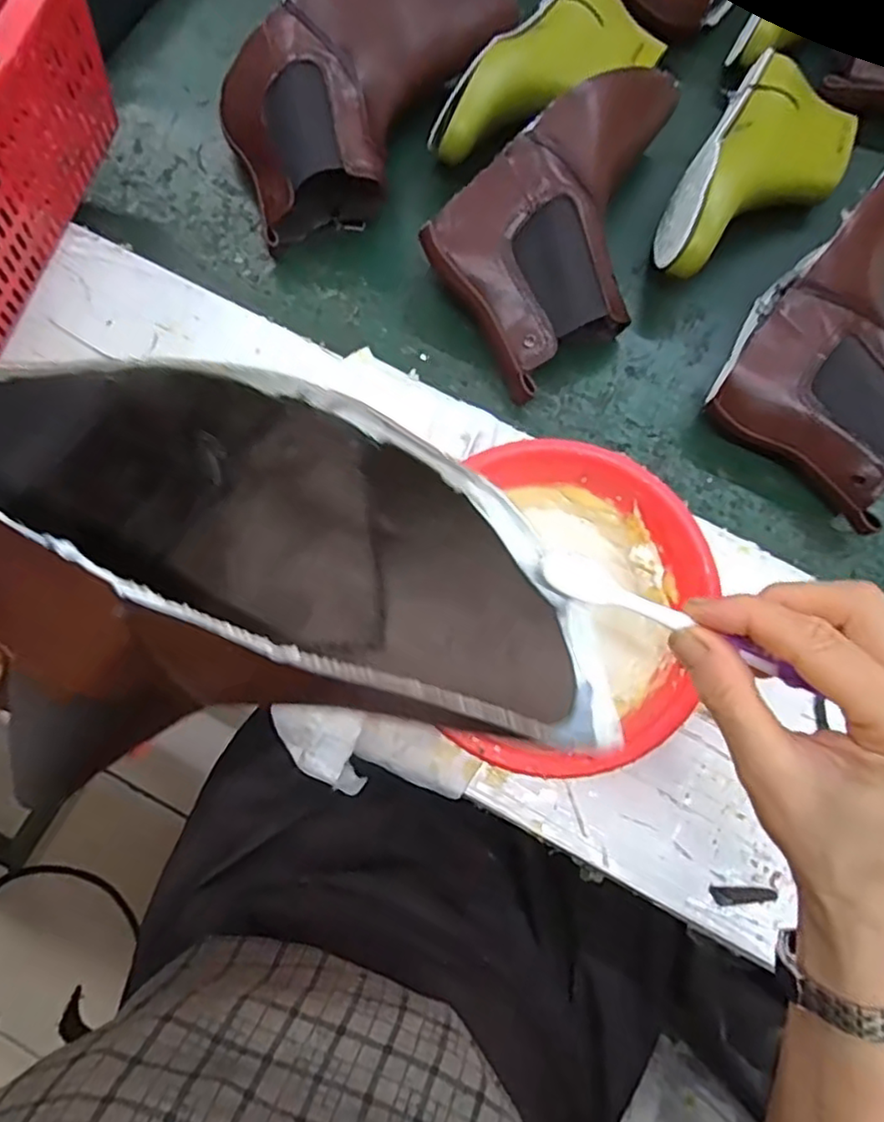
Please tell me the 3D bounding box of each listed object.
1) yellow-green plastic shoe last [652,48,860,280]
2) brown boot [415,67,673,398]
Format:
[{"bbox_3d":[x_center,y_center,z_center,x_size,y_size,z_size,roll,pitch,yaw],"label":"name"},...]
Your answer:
[{"bbox_3d":[0.259,-0.311,0.537,0.108,0.077,0.230,30,79,6],"label":"yellow-green plastic shoe last"},{"bbox_3d":[0.110,-0.259,0.512,0.231,0.093,0.149,-37,80,-8],"label":"brown boot"}]

